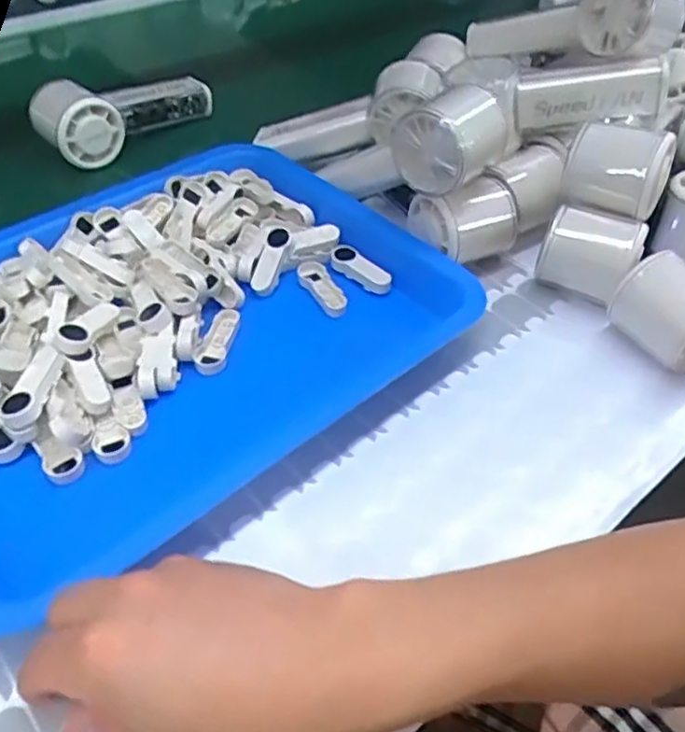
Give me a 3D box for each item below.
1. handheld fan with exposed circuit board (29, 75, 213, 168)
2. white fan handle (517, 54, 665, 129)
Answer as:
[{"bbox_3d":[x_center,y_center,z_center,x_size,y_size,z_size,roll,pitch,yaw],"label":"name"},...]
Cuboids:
[{"bbox_3d":[-0.188,-0.229,0.581,0.067,0.049,0.154,36,55,26],"label":"handheld fan with exposed circuit board"},{"bbox_3d":[0.175,-0.195,0.474,0.098,0.040,0.026,1,48,16],"label":"white fan handle"}]

